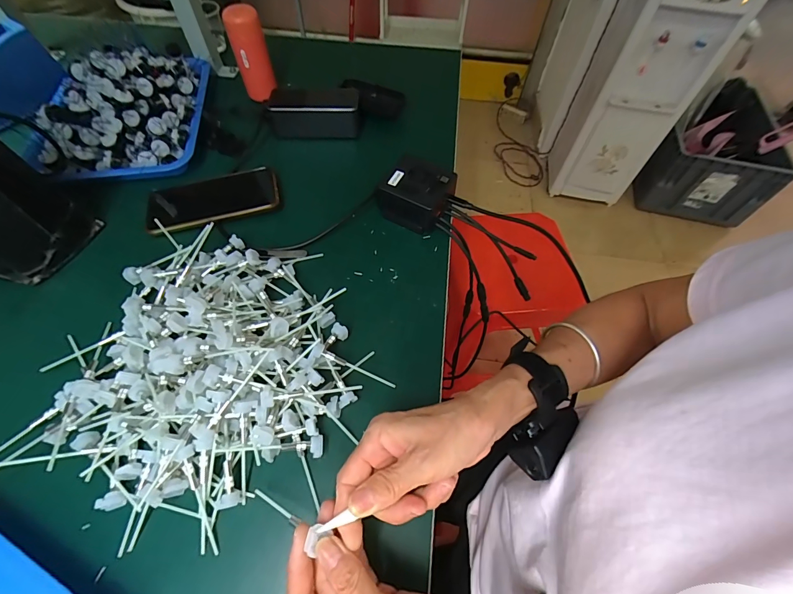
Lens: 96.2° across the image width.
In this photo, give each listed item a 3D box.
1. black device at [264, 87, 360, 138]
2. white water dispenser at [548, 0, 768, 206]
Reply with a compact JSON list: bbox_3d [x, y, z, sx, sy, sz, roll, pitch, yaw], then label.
[{"bbox_3d":[-0.123,-0.276,0.531,0.135,0.049,0.054,3,60,1],"label":"black device"},{"bbox_3d":[0.894,-0.778,1.332,0.317,0.797,0.355,12,59,5],"label":"white water dispenser"}]

